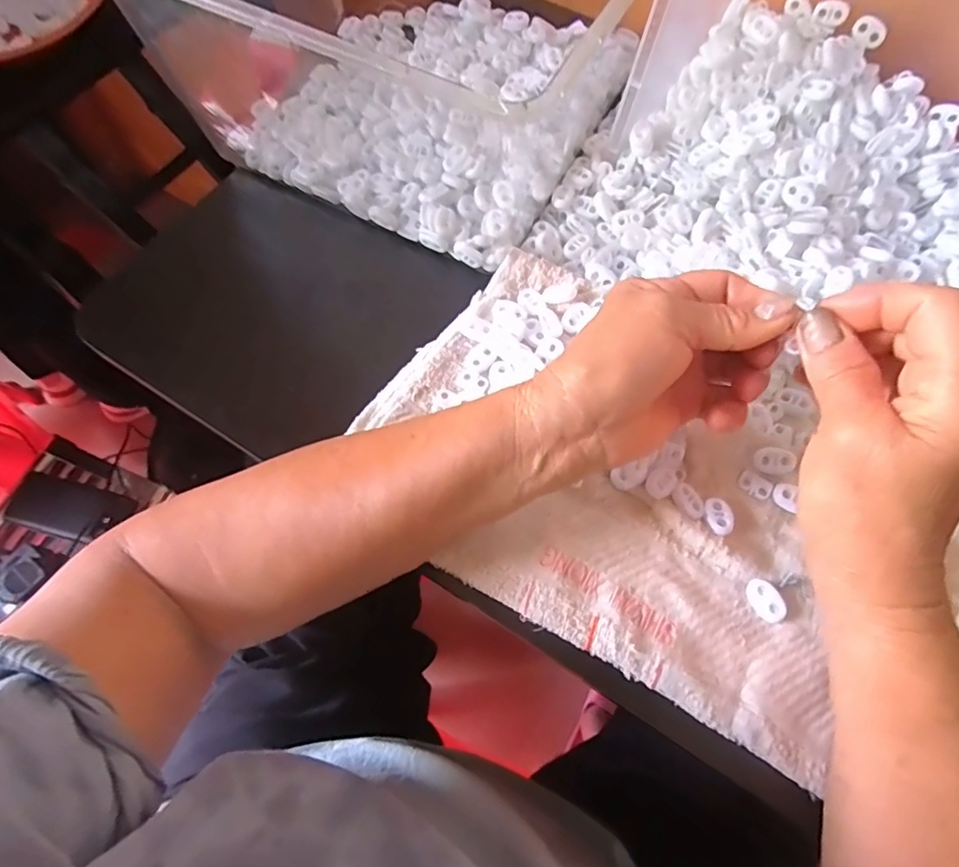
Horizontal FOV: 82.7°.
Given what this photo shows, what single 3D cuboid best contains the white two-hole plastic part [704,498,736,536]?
[{"bbox_3d":[0.136,0.047,0.308,0.016,0.005,0.022,-5,67,-4],"label":"white two-hole plastic part"}]

